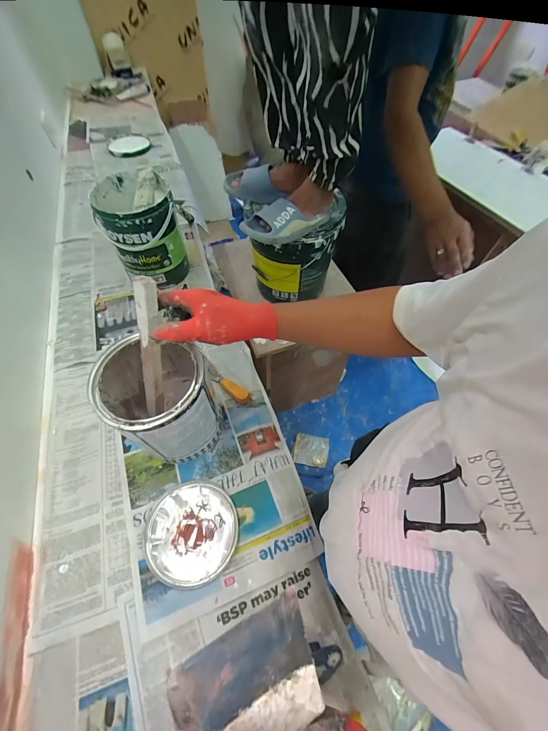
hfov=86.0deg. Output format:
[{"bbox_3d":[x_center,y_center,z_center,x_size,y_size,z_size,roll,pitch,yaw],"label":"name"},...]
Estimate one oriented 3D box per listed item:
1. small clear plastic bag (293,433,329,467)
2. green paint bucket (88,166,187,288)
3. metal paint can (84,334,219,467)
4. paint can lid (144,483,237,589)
[{"bbox_3d":[0.182,0.411,1.432,0.163,0.019,0.147,8,59,6],"label":"small clear plastic bag"},{"bbox_3d":[-0.318,-0.325,0.737,0.169,0.217,0.180,-22,61,-12],"label":"green paint bucket"},{"bbox_3d":[-0.185,0.062,0.509,0.165,0.205,0.165,0,59,0],"label":"metal paint can"},{"bbox_3d":[-0.139,0.278,0.496,0.154,0.007,0.148,0,59,0],"label":"paint can lid"}]

